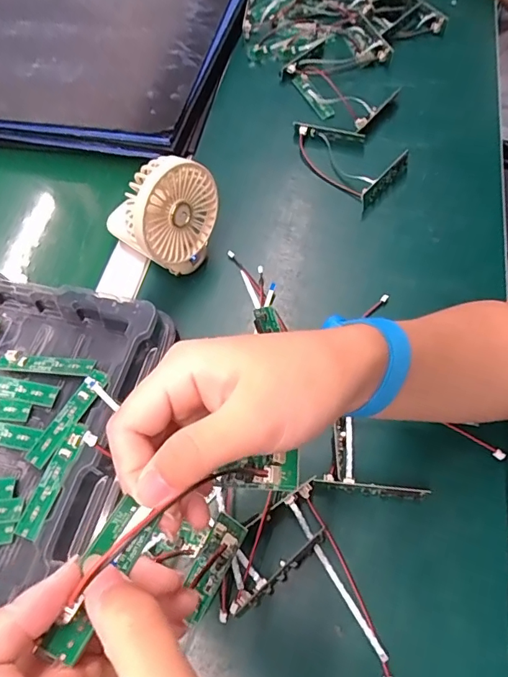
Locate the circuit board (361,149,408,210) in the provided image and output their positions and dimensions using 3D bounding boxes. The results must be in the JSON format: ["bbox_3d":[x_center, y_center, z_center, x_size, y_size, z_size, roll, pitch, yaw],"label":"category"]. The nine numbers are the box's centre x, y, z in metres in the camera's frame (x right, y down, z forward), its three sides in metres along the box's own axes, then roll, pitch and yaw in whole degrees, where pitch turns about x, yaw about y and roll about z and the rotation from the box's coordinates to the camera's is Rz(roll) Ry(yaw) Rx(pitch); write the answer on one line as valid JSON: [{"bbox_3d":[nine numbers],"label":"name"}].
[{"bbox_3d":[0.141,-0.170,0.488,0.079,0.021,0.008,-45,50,-15],"label":"circuit board"}]

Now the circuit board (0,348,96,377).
[{"bbox_3d":[-0.174,0.020,0.382,0.081,0.007,0.020,6,47,7],"label":"circuit board"}]

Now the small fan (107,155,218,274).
[{"bbox_3d":[-0.073,-0.098,0.412,0.046,0.119,0.090,24,67,14],"label":"small fan"}]

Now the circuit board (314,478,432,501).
[{"bbox_3d":[0.086,0.111,0.336,0.079,0.017,0.008,5,64,5],"label":"circuit board"}]

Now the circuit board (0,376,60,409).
[{"bbox_3d":[-0.200,0.040,0.374,0.080,0.004,0.017,9,62,9],"label":"circuit board"}]

